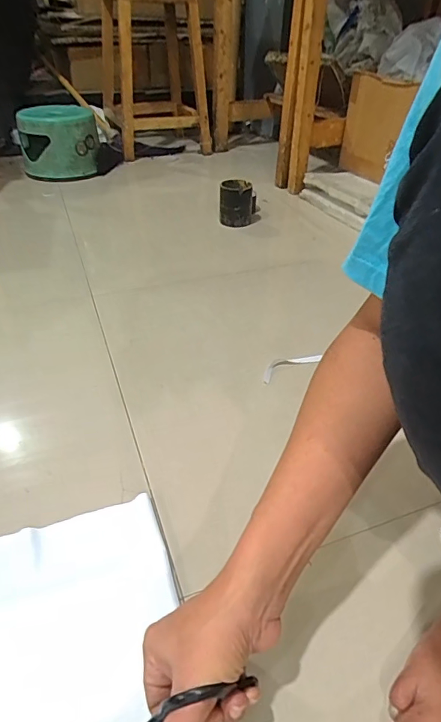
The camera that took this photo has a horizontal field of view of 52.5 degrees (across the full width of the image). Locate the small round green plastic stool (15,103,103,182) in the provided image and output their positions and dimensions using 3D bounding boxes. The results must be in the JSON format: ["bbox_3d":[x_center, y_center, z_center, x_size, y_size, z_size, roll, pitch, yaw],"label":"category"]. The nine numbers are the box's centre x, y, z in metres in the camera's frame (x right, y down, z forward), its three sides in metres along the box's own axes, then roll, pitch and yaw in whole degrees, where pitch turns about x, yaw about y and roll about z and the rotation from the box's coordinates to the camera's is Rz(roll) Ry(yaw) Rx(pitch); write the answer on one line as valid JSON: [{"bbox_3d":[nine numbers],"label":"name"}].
[{"bbox_3d":[-0.488,-0.659,1.364,0.196,0.200,0.182,4,39,4],"label":"small round green plastic stool"}]

